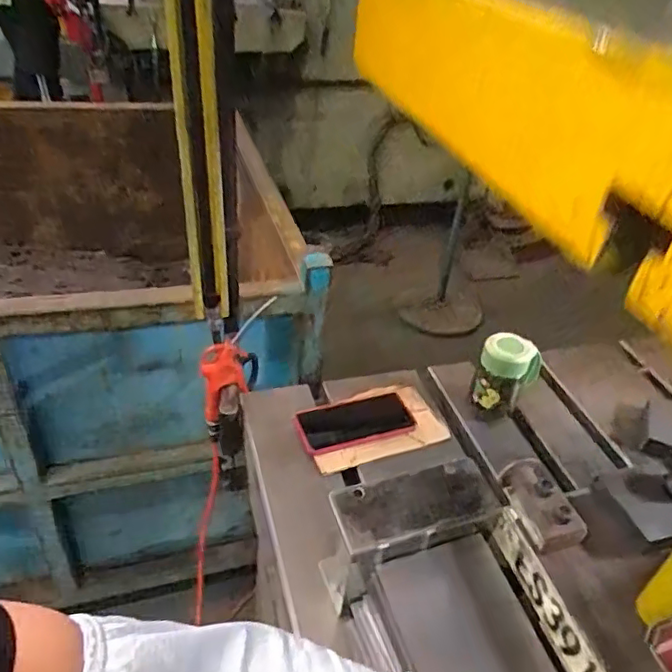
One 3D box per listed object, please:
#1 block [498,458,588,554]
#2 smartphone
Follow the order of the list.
[{"bbox_3d":[0.199,0.161,0.573,0.049,0.034,0.090,-5,38,-16],"label":"block"},{"bbox_3d":[0.027,0.122,0.842,0.168,0.015,0.093,-12,37,-21],"label":"smartphone"}]

